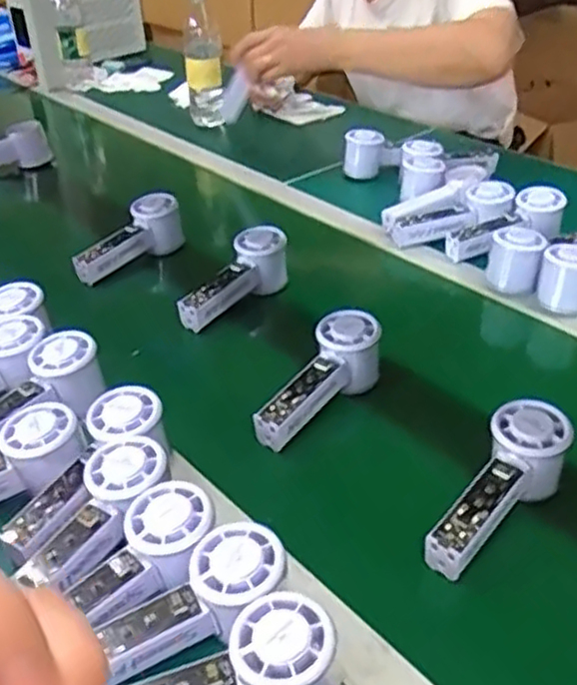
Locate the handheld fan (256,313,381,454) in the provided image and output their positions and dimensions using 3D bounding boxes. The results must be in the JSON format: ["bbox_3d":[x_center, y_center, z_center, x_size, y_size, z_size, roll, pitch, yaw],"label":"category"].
[{"bbox_3d":[0.026,0.038,0.655,0.053,0.061,0.156,25,56,35],"label":"handheld fan"}]

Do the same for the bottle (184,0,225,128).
[{"bbox_3d":[-0.146,-0.483,1.273,0.063,0.224,0.070,-3,34,0],"label":"bottle"}]

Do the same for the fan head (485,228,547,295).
[{"bbox_3d":[0.251,-0.090,0.815,0.057,0.057,0.049,8,36,15],"label":"fan head"}]

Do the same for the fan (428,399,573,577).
[{"bbox_3d":[0.151,0.108,0.544,0.058,0.048,0.157,27,58,37],"label":"fan"}]

